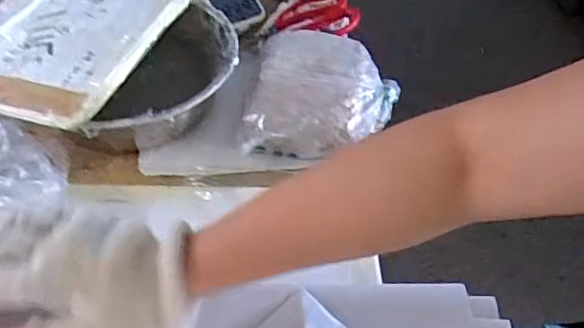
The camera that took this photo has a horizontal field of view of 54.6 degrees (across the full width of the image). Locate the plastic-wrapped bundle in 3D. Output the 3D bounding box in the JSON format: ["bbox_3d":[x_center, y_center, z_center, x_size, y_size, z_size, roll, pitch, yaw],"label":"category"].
[{"bbox_3d":[0.033,-0.068,0.594,0.151,0.058,0.171,10,50,1],"label":"plastic-wrapped bundle"}]

